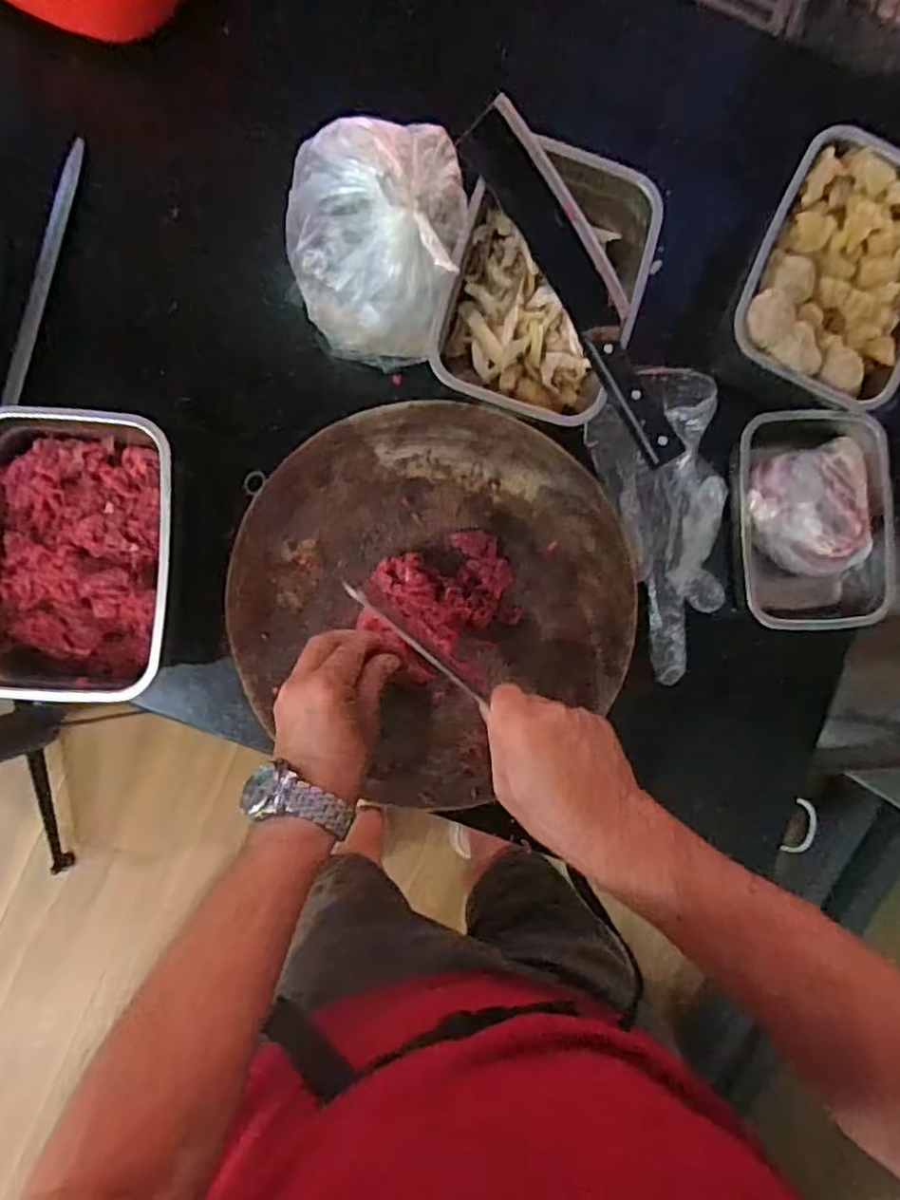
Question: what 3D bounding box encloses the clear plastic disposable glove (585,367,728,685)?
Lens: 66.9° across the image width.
[{"bbox_3d":[0.203,-0.069,0.606,0.107,0.039,0.265,-18,90,-5],"label":"clear plastic disposable glove"}]

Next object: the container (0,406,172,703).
[{"bbox_3d":[-0.290,-0.030,0.535,0.148,0.073,0.220,3,89,-5],"label":"container"}]

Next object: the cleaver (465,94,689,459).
[{"bbox_3d":[0.100,-0.246,0.528,0.045,0.021,0.302,-28,91,-5],"label":"cleaver"}]

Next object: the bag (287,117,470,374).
[{"bbox_3d":[-0.064,-0.285,0.540,0.141,0.139,0.155,11,88,-5],"label":"bag"}]

